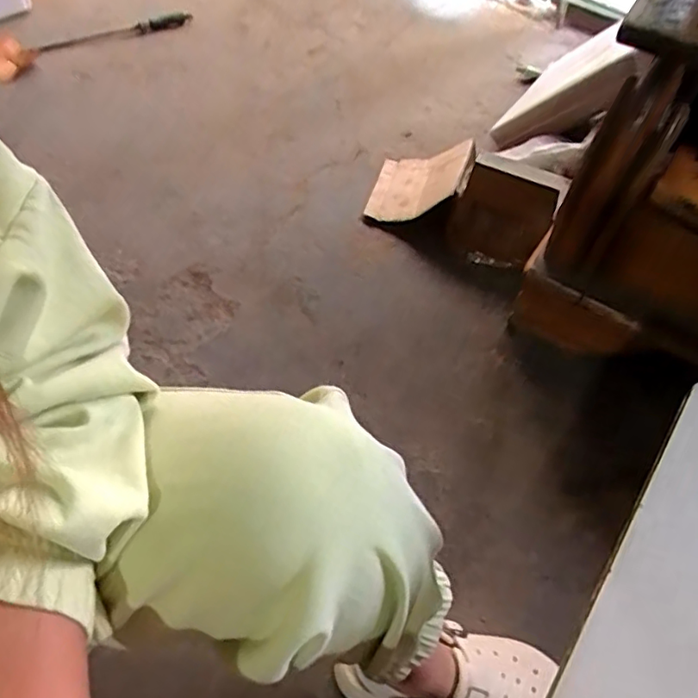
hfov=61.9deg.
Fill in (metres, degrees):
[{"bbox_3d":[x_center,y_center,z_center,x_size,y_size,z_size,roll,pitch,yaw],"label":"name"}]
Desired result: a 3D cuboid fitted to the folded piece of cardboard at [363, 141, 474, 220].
[{"bbox_3d":[0.130,-0.314,1.068,0.177,0.113,0.184,10,58,6],"label":"folded piece of cardboard"}]

